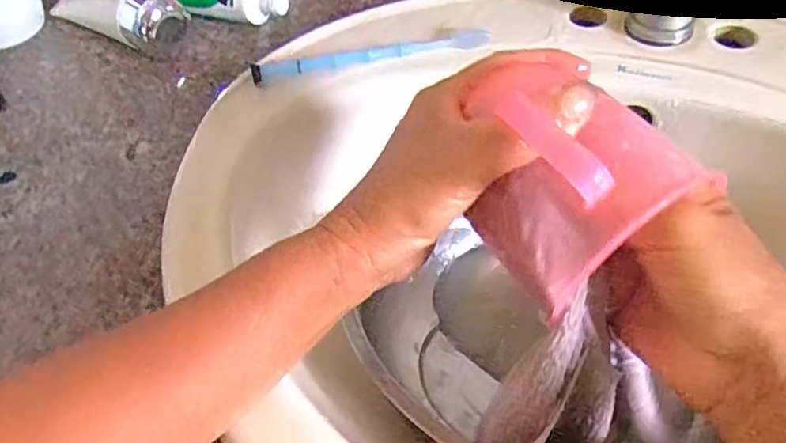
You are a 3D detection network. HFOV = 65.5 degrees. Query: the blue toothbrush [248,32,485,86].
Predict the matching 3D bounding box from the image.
[{"bbox_3d":[-0.014,-0.124,0.448,0.175,0.018,0.016,-14,51,-6],"label":"blue toothbrush"}]

